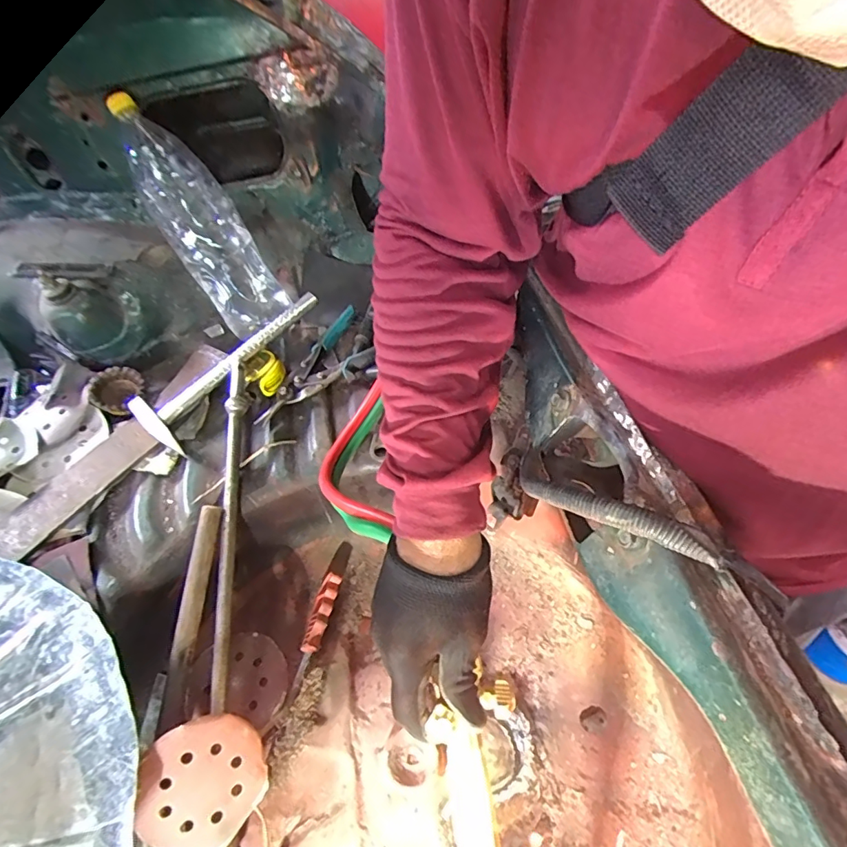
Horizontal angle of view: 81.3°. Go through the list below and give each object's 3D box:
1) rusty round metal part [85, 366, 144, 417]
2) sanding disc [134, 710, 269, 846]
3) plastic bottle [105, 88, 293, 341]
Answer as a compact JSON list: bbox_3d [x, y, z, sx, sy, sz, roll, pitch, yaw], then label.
[{"bbox_3d":[-0.416,-0.049,0.667,0.061,0.022,0.064,46,58,-7],"label":"rusty round metal part"},{"bbox_3d":[-0.203,0.333,0.455,0.106,0.010,0.117,5,83,-27],"label":"sanding disc"},{"bbox_3d":[-0.289,-0.266,0.654,0.097,0.290,0.072,-40,25,-27],"label":"plastic bottle"}]

